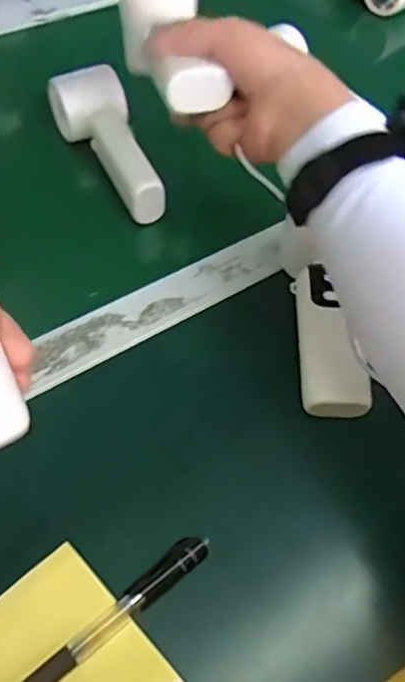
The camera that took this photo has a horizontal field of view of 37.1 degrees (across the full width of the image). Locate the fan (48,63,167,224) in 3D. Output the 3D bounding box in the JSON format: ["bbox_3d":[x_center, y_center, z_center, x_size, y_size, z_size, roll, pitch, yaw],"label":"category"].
[{"bbox_3d":[-0.082,-0.166,0.501,0.061,0.058,0.148,-14,55,-12],"label":"fan"}]

